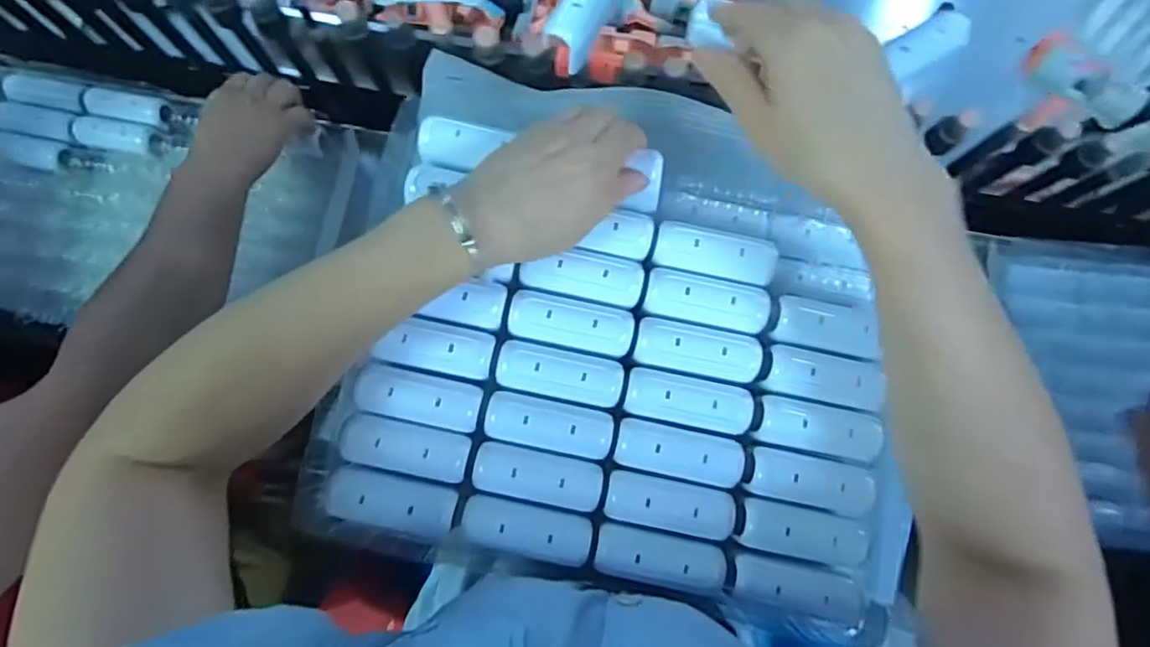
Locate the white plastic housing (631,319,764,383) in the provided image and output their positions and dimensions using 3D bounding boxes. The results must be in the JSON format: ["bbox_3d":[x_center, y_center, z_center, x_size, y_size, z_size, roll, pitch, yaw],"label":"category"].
[{"bbox_3d":[0.076,0.016,0.382,0.076,0.010,0.027,11,78,2],"label":"white plastic housing"}]

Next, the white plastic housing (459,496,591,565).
[{"bbox_3d":[-0.028,0.119,0.362,0.074,0.011,0.027,12,78,3],"label":"white plastic housing"}]

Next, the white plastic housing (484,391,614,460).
[{"bbox_3d":[-0.015,0.060,0.371,0.074,0.009,0.029,11,78,2],"label":"white plastic housing"}]

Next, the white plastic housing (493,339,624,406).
[{"bbox_3d":[-0.009,0.030,0.380,0.074,0.015,0.030,12,78,2],"label":"white plastic housing"}]

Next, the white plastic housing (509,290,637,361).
[{"bbox_3d":[-0.002,0.000,0.384,0.075,0.014,0.030,9,78,2],"label":"white plastic housing"}]

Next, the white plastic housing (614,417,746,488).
[{"bbox_3d":[0.063,0.077,0.374,0.076,0.013,0.029,12,78,3],"label":"white plastic housing"}]

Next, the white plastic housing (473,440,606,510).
[{"bbox_3d":[-0.022,0.090,0.367,0.074,0.008,0.029,10,78,2],"label":"white plastic housing"}]

